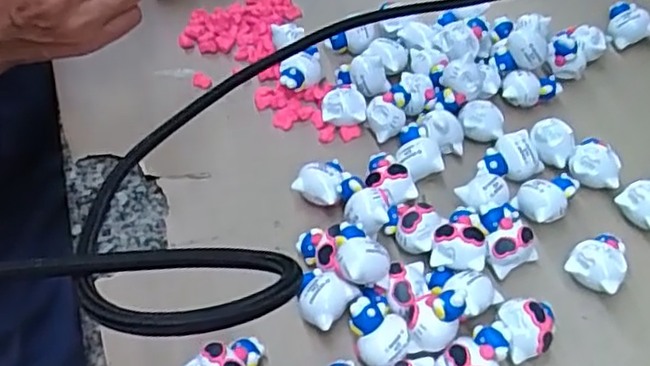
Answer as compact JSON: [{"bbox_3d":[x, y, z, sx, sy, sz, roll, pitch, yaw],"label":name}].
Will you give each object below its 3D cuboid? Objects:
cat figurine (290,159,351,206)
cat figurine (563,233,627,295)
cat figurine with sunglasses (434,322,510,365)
[{"bbox_3d":[0.001,0.000,0.364,0.025,0.022,0.028,20,55,18],"label":"cat figurine"},{"bbox_3d":[0.132,0.038,0.330,0.025,0.018,0.031,23,56,20],"label":"cat figurine"},{"bbox_3d":[0.067,0.078,0.299,0.030,0.023,0.024,-37,59,-24],"label":"cat figurine with sunglasses"}]

